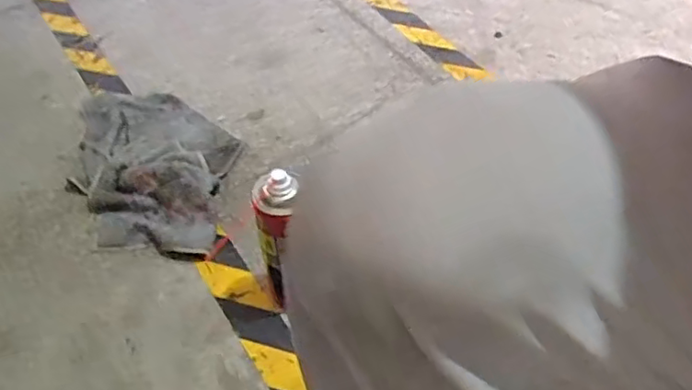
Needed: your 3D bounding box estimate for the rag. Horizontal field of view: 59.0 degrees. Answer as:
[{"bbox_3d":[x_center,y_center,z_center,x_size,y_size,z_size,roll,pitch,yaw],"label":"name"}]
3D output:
[{"bbox_3d":[-0.307,-0.057,0.934,0.267,0.042,0.331,4,49,1],"label":"rag"}]

